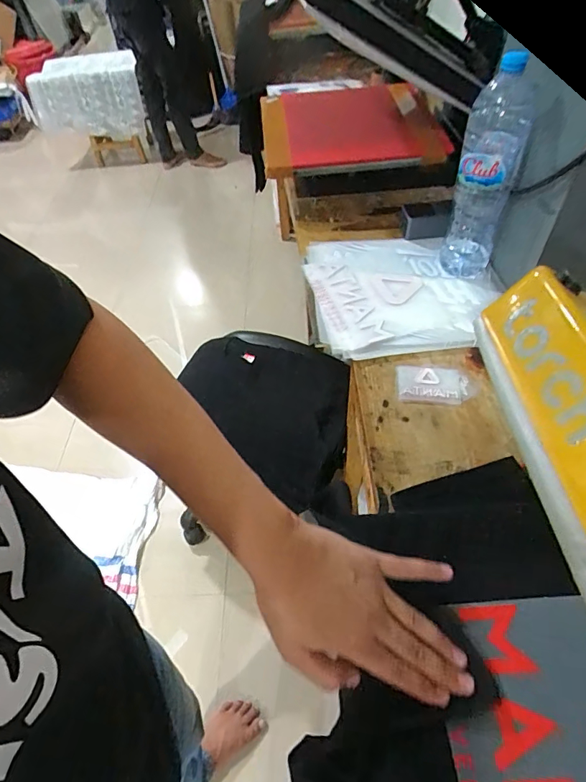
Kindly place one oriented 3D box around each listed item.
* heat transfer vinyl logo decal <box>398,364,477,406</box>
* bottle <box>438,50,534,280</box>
[{"bbox_3d":[0.211,-0.009,0.653,0.111,0.007,0.069,4,53,8],"label":"heat transfer vinyl logo decal"},{"bbox_3d":[0.290,-0.311,0.681,0.085,0.306,0.067,16,55,17],"label":"bottle"}]

